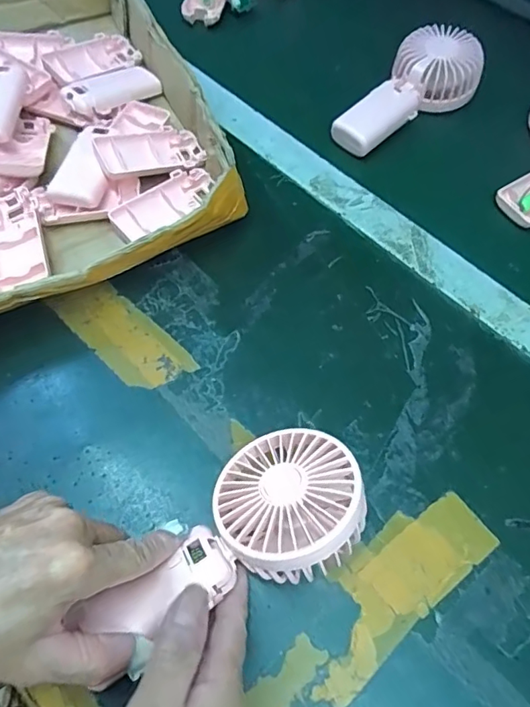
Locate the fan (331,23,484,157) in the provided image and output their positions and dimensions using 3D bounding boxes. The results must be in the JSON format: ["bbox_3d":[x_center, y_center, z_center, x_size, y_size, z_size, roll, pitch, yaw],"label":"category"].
[{"bbox_3d":[0.145,-0.255,0.499,0.085,0.044,0.174,36,67,15],"label":"fan"}]

